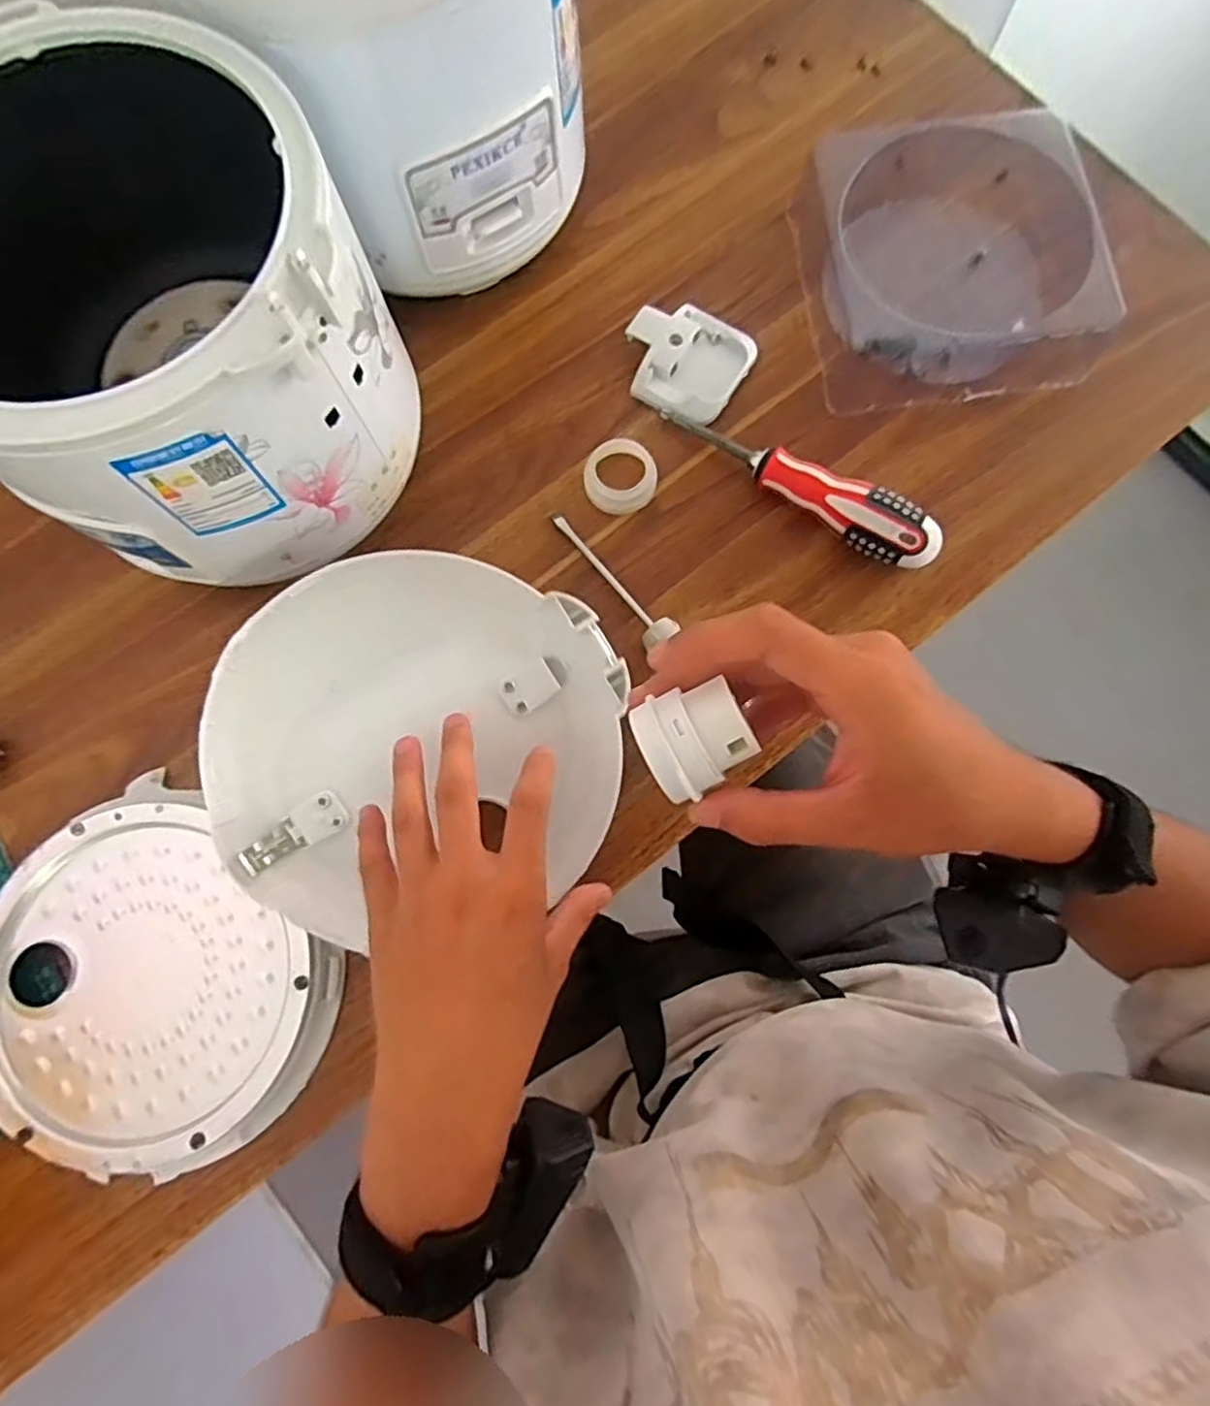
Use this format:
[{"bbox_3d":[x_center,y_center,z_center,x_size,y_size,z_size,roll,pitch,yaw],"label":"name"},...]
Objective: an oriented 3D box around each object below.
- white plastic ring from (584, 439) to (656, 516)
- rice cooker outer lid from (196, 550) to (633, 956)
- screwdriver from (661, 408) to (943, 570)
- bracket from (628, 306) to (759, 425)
[{"bbox_3d":[0.010,-0.141,0.432,0.045,0.016,0.042,0,77,0],"label":"white plastic ring"},{"bbox_3d":[-0.095,0.016,0.363,0.210,0.037,0.182,-16,96,-12],"label":"rice cooker outer lid"},{"bbox_3d":[0.114,-0.131,0.418,0.177,0.036,0.032,30,79,7],"label":"screwdriver"},{"bbox_3d":[0.052,-0.225,0.448,0.076,0.021,0.072,33,80,7],"label":"bracket"}]

